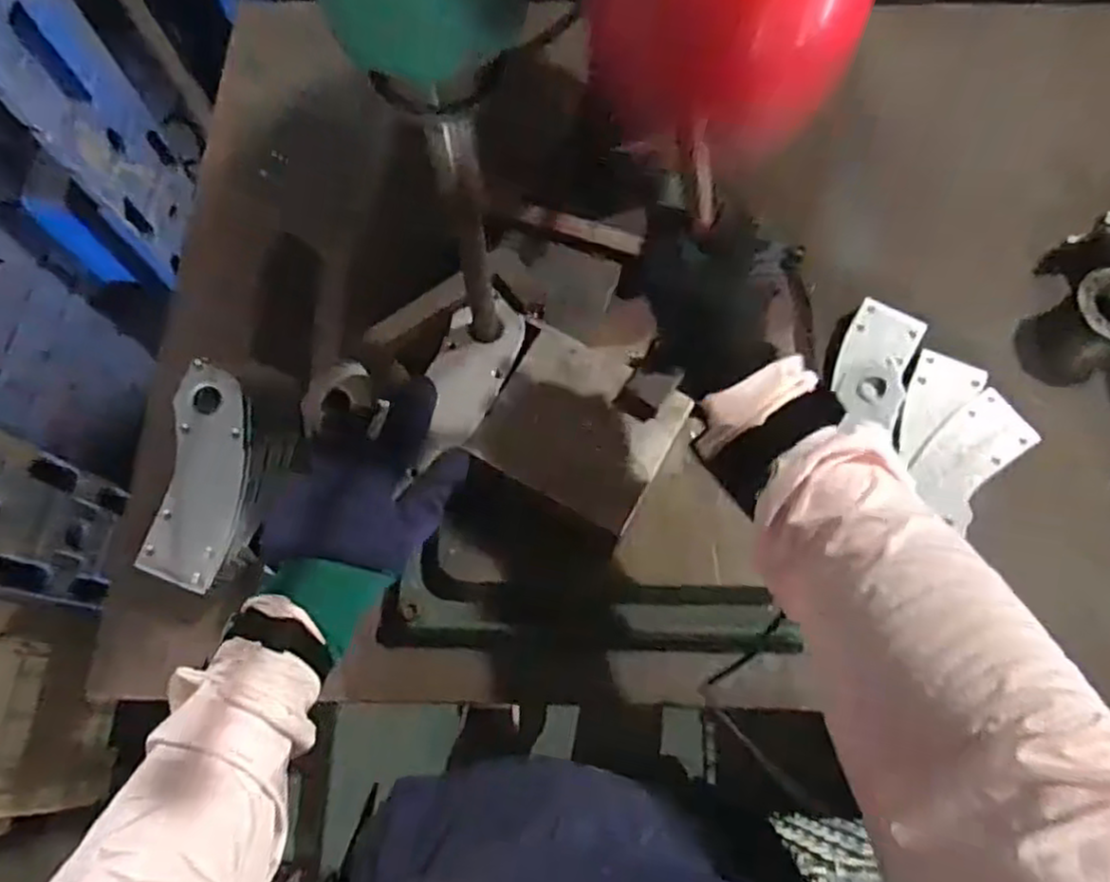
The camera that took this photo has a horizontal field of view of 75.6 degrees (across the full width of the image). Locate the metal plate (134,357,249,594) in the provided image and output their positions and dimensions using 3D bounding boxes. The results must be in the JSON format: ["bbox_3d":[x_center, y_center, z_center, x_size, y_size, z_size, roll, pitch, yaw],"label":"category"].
[{"bbox_3d":[-0.286,0.028,0.580,0.065,0.010,0.174,11,82,-3],"label":"metal plate"}]

